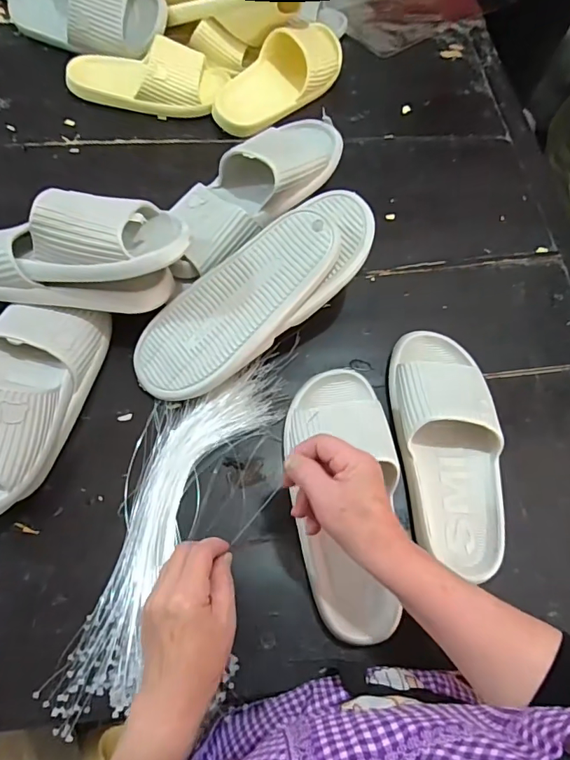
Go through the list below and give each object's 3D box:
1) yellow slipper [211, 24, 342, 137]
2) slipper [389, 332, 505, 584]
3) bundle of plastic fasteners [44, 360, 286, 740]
[{"bbox_3d":[0.008,-0.470,0.713,0.094,0.082,0.276,42,70,15],"label":"yellow slipper"},{"bbox_3d":[0.171,0.062,0.483,0.098,0.066,0.250,-1,65,-3],"label":"slipper"},{"bbox_3d":[-0.091,0.137,0.460,0.138,0.021,0.360,12,65,3],"label":"bundle of plastic fasteners"}]

